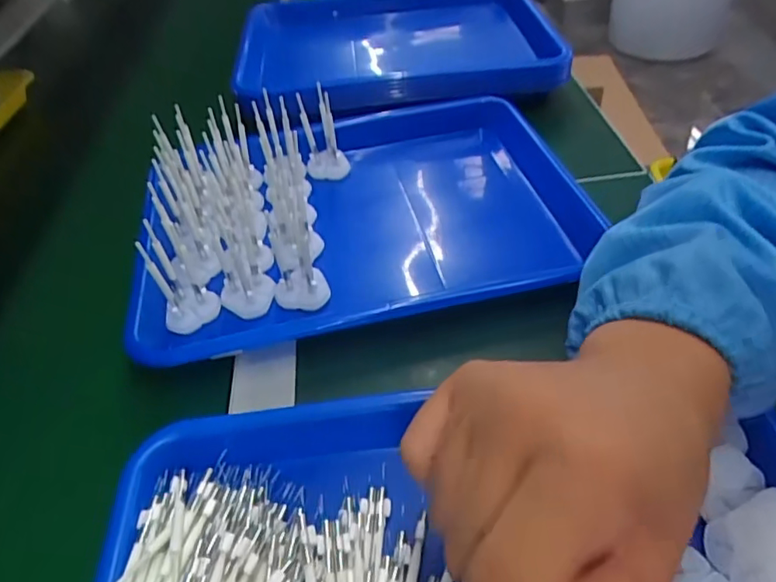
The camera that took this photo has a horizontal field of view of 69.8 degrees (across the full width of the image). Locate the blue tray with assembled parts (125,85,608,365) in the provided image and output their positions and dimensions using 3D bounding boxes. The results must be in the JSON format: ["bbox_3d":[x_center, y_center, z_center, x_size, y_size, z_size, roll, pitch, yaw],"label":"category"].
[{"bbox_3d":[-0.005,-0.073,0.440,0.353,0.082,0.254,-11,46,-5],"label":"blue tray with assembled parts"}]

